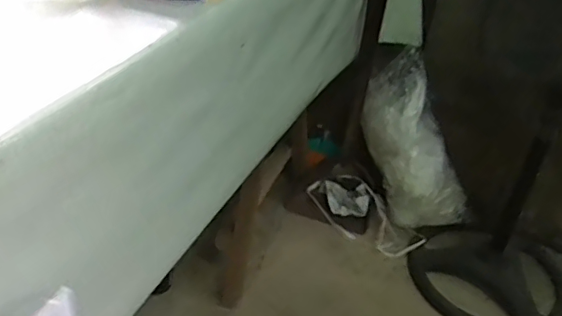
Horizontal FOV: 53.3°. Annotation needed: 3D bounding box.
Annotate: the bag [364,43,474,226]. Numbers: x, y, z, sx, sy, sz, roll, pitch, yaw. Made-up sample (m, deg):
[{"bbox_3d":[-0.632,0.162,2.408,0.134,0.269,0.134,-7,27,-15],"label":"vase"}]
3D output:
[{"bbox_3d":[0.344,-0.038,1.545,0.152,0.482,0.189,-21,9,-32],"label":"bag"}]

